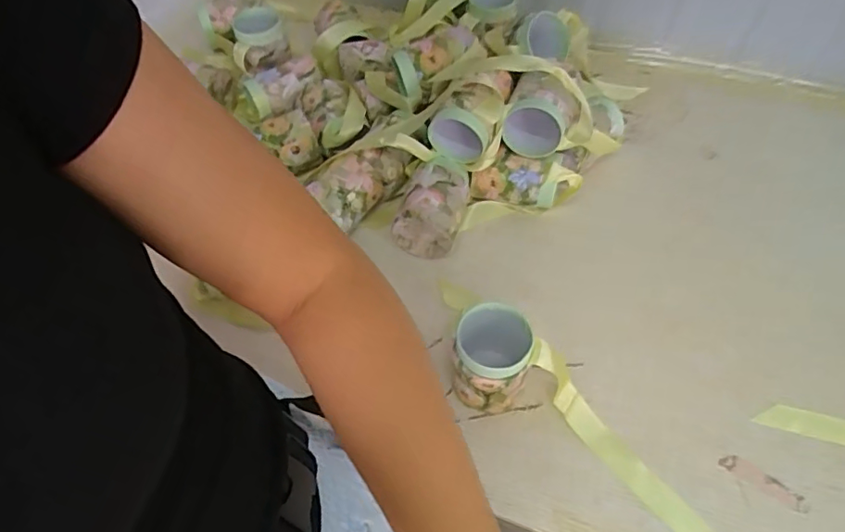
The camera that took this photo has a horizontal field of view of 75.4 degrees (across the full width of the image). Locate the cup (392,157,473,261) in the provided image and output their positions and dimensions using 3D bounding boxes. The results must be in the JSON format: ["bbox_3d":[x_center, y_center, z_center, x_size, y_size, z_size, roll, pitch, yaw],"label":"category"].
[{"bbox_3d":[0.016,-0.063,0.639,0.071,0.078,0.102,16,58,14],"label":"cup"}]

